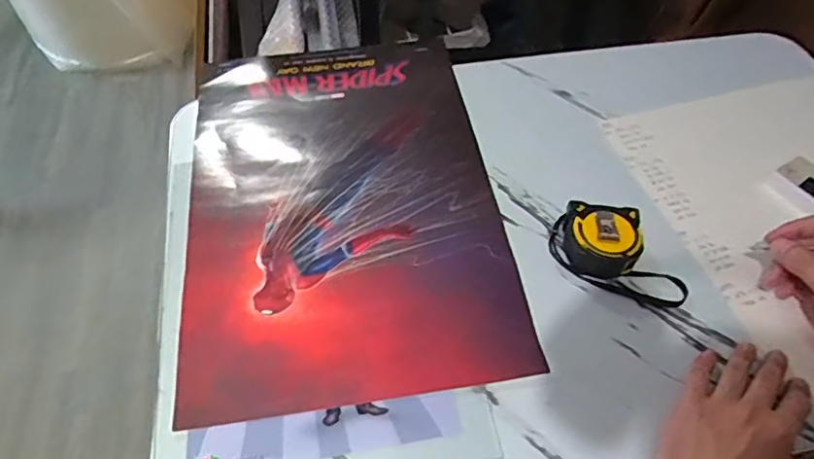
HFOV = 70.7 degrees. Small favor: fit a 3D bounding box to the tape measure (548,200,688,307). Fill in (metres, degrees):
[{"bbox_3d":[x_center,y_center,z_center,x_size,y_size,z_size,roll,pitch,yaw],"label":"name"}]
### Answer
[{"bbox_3d":[0.198,0.018,0.529,0.125,0.038,0.071,24,57,16],"label":"tape measure"}]

